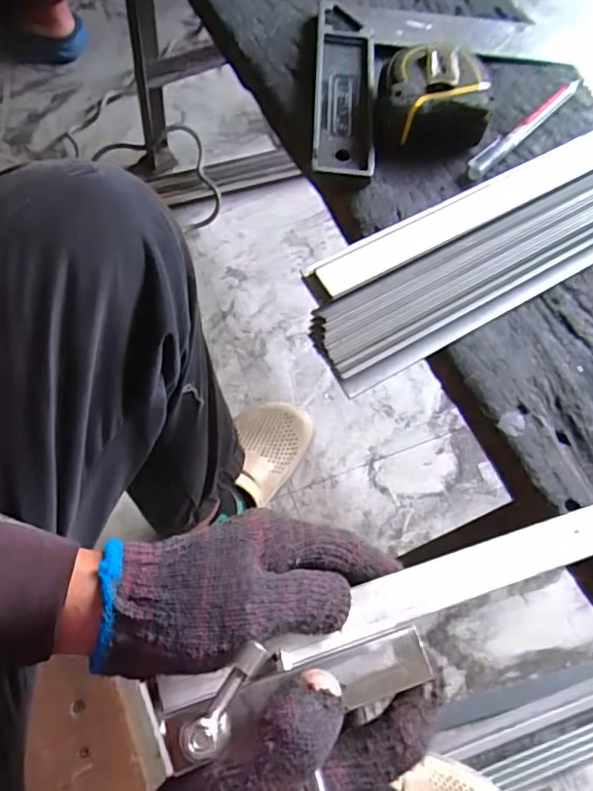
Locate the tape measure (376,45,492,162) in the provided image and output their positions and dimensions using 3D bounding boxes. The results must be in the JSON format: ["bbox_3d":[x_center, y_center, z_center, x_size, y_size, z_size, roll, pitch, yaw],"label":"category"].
[{"bbox_3d":[0.101,-0.220,0.418,0.081,0.037,0.077,4,69,0],"label":"tape measure"}]

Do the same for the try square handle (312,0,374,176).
[{"bbox_3d":[0.037,-0.241,0.436,0.045,0.012,0.167,3,69,0],"label":"try square handle"}]

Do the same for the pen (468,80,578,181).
[{"bbox_3d":[0.177,-0.209,0.436,0.128,0.012,0.015,-42,75,-16],"label":"pen"}]

